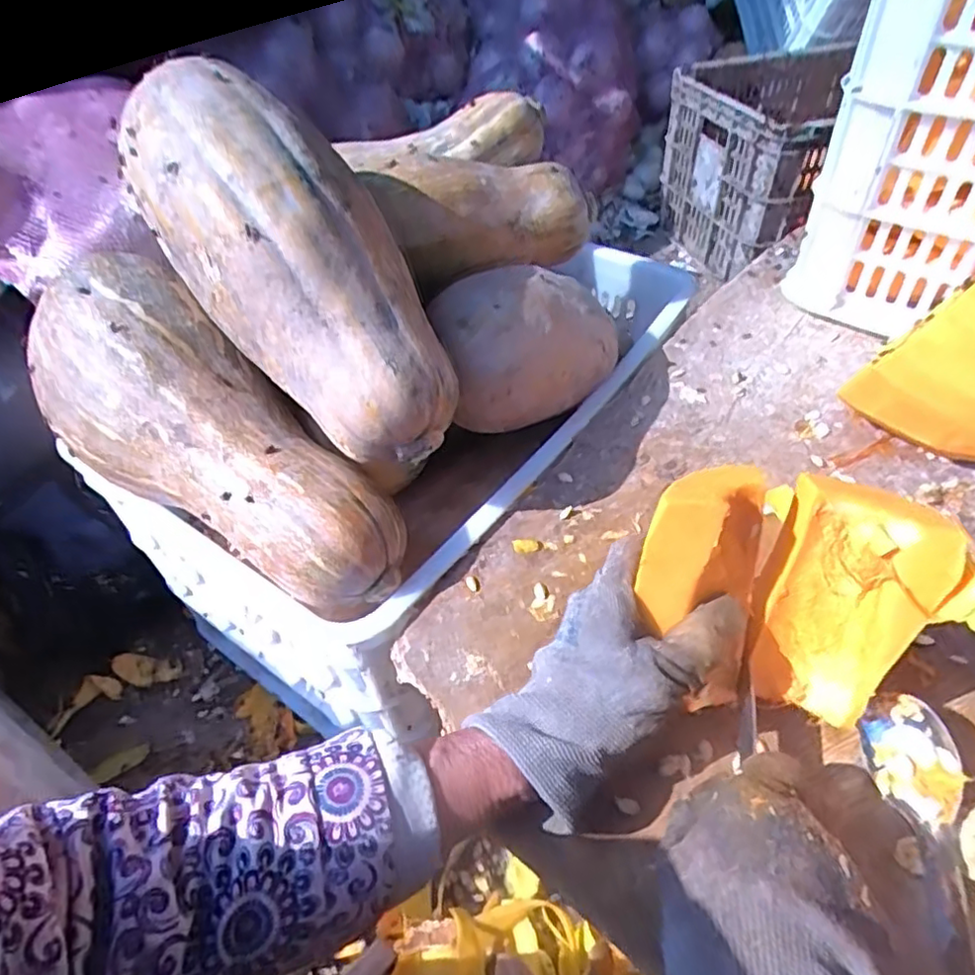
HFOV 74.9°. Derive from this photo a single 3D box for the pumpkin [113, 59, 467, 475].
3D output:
[{"bbox_3d":[-0.118,-0.139,0.390,0.100,0.105,0.274,-40,96,-28],"label":"pumpkin"}]

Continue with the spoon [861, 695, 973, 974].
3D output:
[{"bbox_3d":[0.196,0.168,0.265,0.030,0.028,0.156,1,46,8],"label":"spoon"}]

